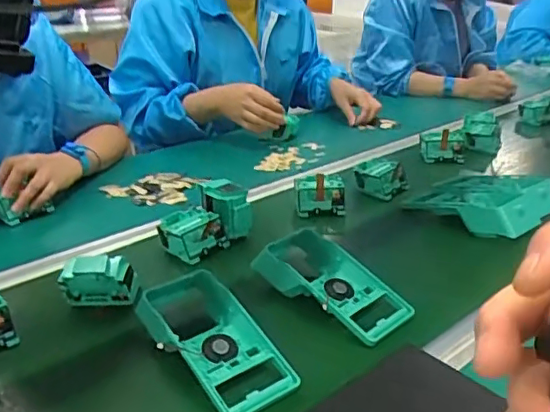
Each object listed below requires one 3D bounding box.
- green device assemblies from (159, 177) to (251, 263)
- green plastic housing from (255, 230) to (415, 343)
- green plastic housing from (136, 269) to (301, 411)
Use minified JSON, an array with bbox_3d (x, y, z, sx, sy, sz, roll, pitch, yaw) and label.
[{"bbox_3d":[-0.093,0.014,0.783,0.129,0.070,0.077,-20,31,-37],"label":"green device assemblies"},{"bbox_3d":[0.056,0.085,0.655,0.199,0.055,0.095,21,32,38],"label":"green plastic housing"},{"bbox_3d":[-0.069,0.124,0.568,0.083,0.053,0.204,-18,30,-34],"label":"green plastic housing"}]

